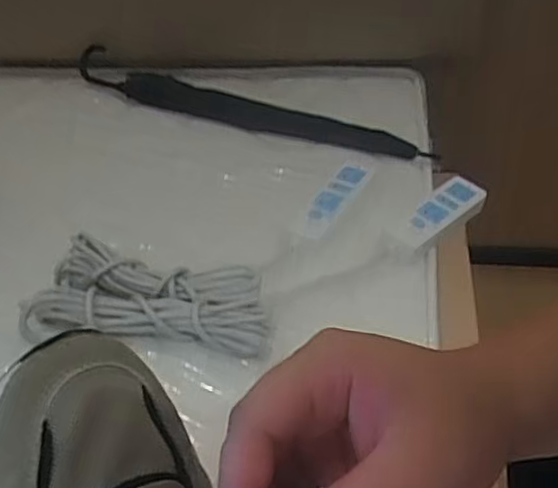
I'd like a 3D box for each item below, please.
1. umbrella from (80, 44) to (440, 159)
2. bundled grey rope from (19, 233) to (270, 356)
[{"bbox_3d":[-0.067,-0.221,1.060,0.637,0.052,0.058,15,45,22],"label":"umbrella"},{"bbox_3d":[-0.143,0.062,0.753,0.270,0.052,0.146,1,42,7],"label":"bundled grey rope"}]

